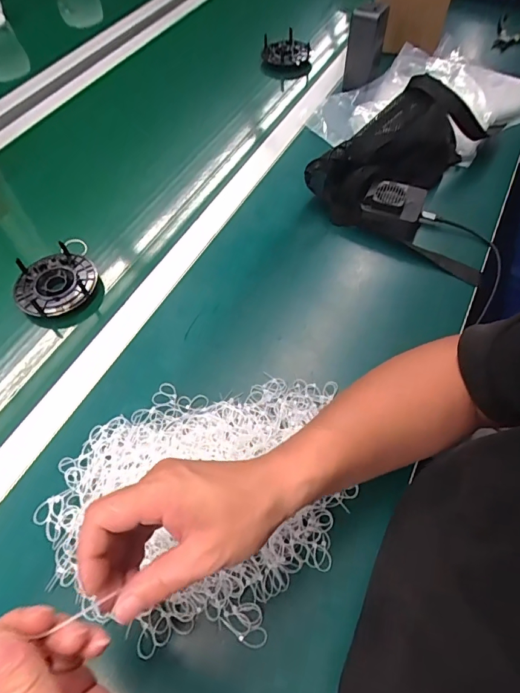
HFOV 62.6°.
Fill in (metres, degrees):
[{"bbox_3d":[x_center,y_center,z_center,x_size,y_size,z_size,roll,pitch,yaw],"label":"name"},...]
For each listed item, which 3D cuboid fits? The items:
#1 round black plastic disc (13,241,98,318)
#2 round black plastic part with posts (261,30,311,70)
[{"bbox_3d":[-0.260,-0.080,0.545,0.100,0.033,0.091,-1,58,2],"label":"round black plastic disc"},{"bbox_3d":[0.049,-0.524,0.770,0.092,0.070,0.093,0,58,3],"label":"round black plastic part with posts"}]

